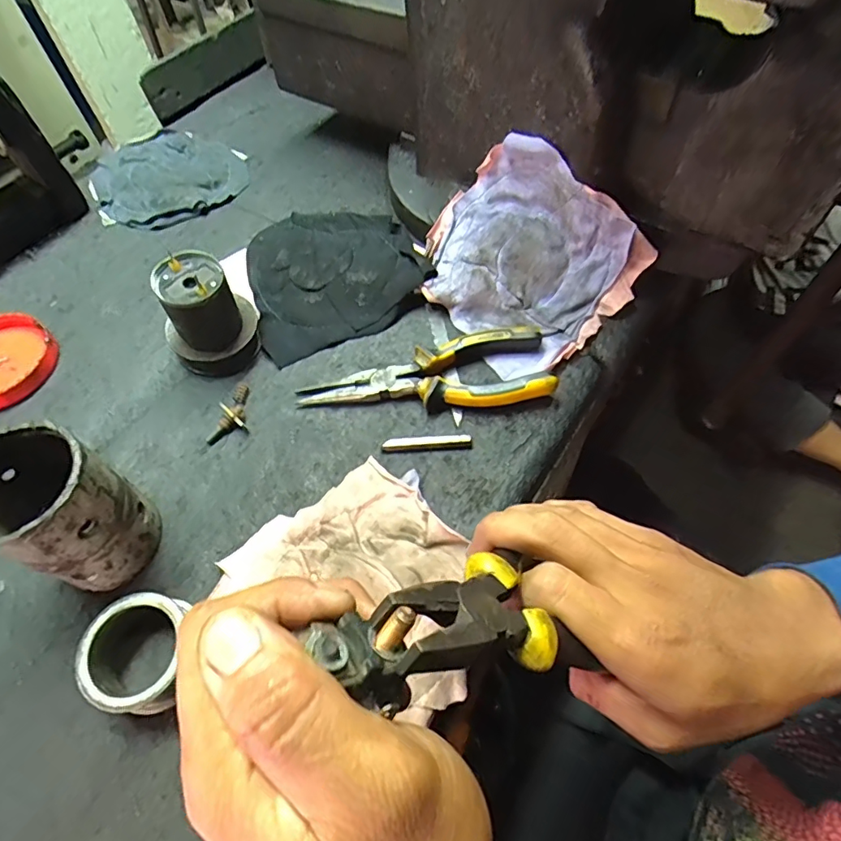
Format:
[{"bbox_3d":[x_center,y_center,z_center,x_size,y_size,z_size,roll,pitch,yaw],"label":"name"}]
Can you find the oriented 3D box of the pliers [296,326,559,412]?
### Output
[{"bbox_3d":[0.002,-0.028,0.398,0.189,0.033,0.061,-11,59,-4],"label":"pliers"}]

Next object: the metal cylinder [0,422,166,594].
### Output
[{"bbox_3d":[-0.212,0.055,0.313,0.072,0.108,0.064,27,64,17],"label":"metal cylinder"}]

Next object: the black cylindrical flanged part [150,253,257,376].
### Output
[{"bbox_3d":[-0.170,-0.084,0.409,0.061,0.077,0.058,-1,59,2],"label":"black cylindrical flanged part"}]

